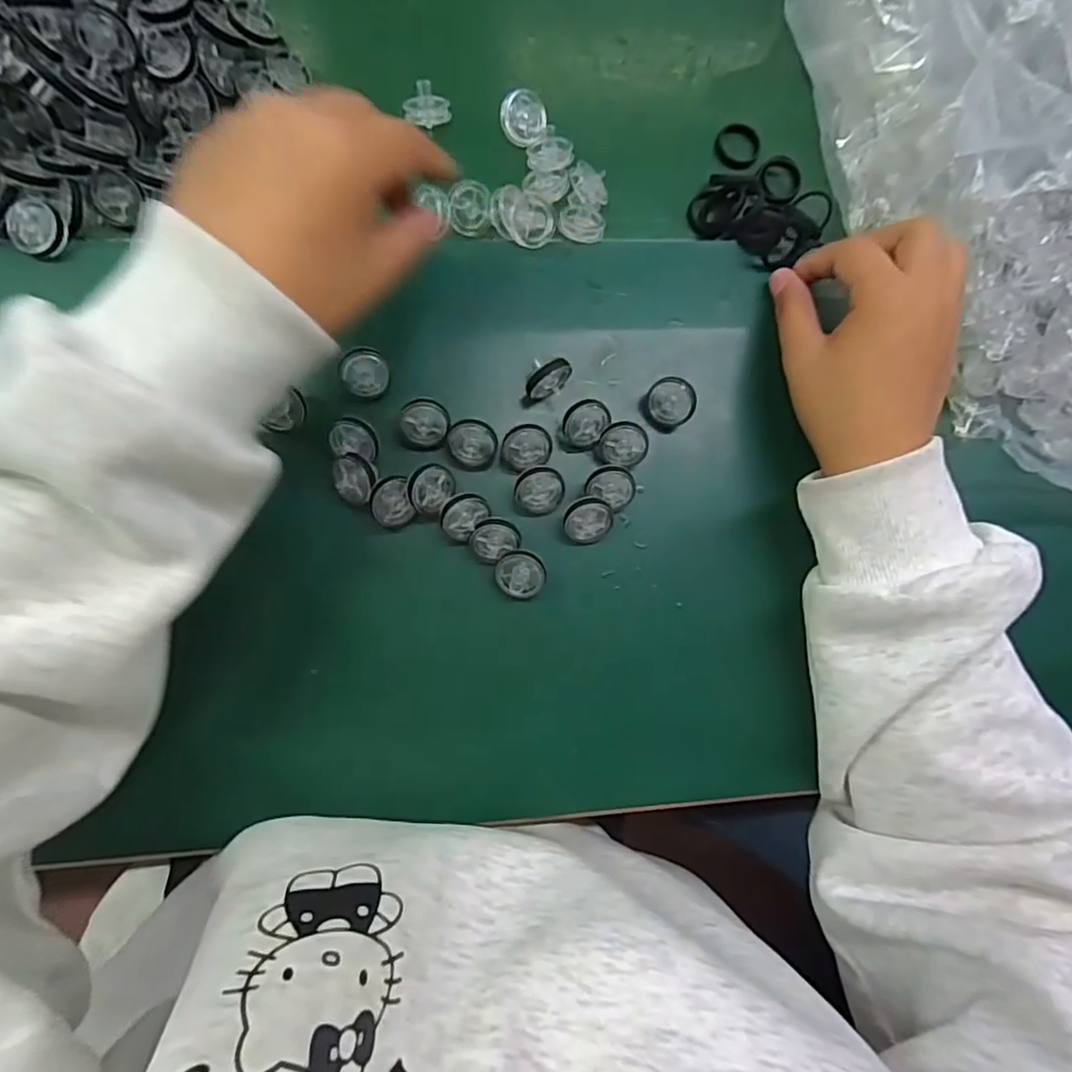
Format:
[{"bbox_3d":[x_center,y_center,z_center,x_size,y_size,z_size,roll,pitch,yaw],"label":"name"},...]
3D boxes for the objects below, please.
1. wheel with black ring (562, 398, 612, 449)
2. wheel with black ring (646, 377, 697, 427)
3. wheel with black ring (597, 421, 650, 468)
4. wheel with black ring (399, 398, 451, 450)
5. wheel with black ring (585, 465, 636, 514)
[{"bbox_3d":[0.025,-0.058,0.301,0.021,0.015,0.023,0,85,-4],"label":"wheel with black ring"},{"bbox_3d":[0.070,-0.070,0.304,0.024,0.009,0.024,44,110,-2],"label":"wheel with black ring"},{"bbox_3d":[0.044,-0.047,0.296,0.024,0.007,0.022,0,103,1],"label":"wheel with black ring"},{"bbox_3d":[-0.055,-0.056,0.291,0.024,0.014,0.021,-20,86,-6],"label":"wheel with black ring"},{"bbox_3d":[0.039,-0.026,0.299,0.025,0.009,0.020,29,94,-11],"label":"wheel with black ring"}]

